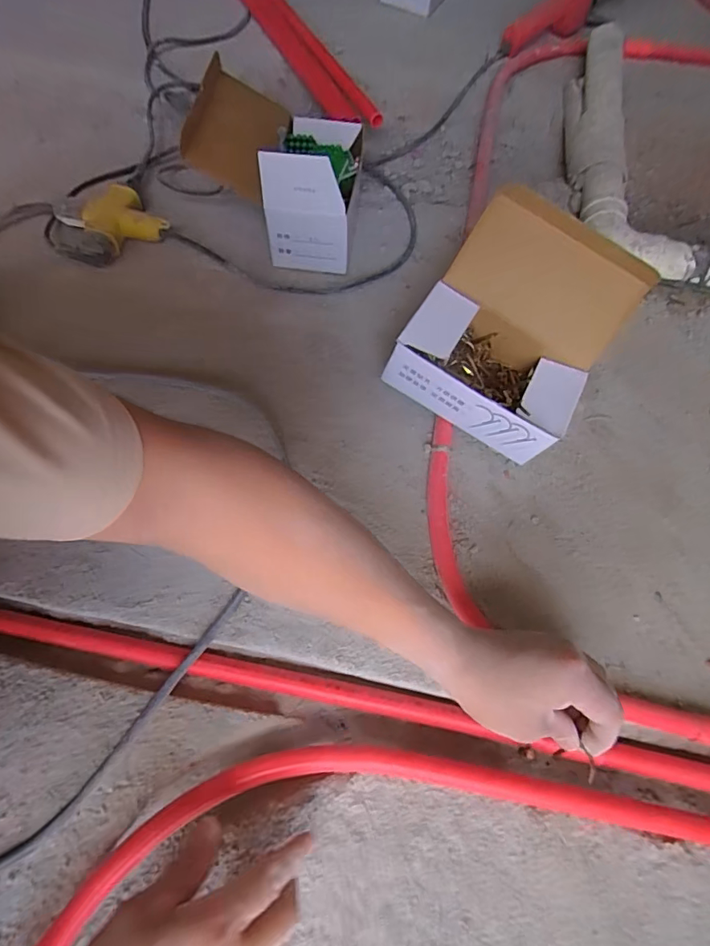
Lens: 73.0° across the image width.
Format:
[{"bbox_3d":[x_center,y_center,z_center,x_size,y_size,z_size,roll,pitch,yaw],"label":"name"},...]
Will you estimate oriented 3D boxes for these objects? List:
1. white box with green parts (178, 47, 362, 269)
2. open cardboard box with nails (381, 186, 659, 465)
[{"bbox_3d":[-0.096,-0.383,0.616,0.195,0.150,0.209,7,66,1],"label":"white box with green parts"},{"bbox_3d":[0.155,-0.137,0.486,0.192,0.180,0.149,26,67,9],"label":"open cardboard box with nails"}]

